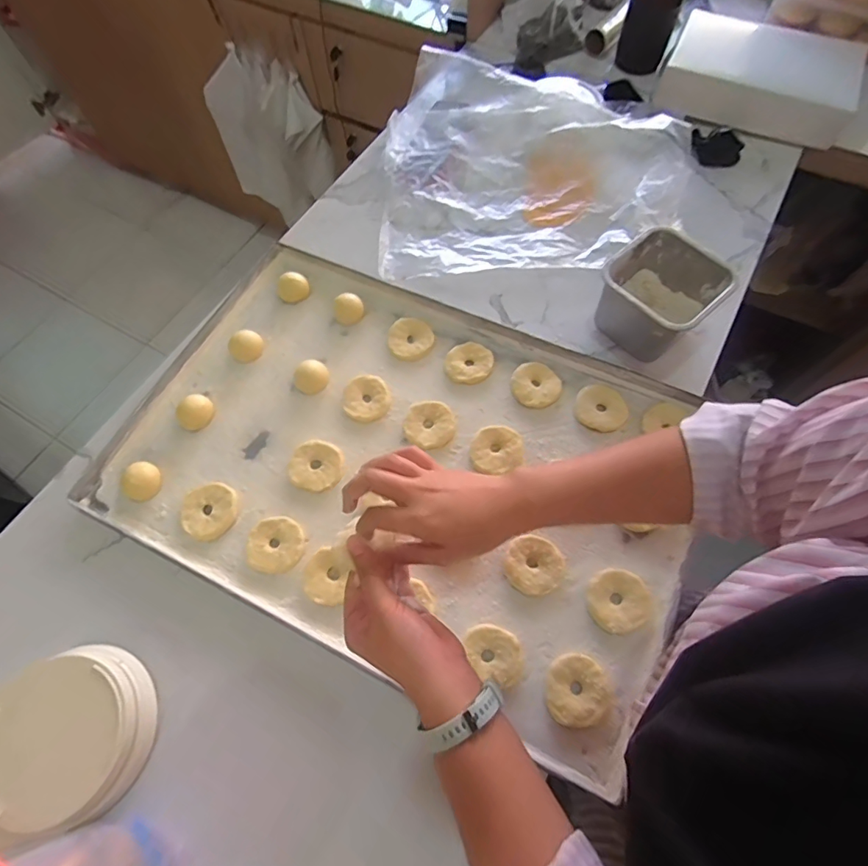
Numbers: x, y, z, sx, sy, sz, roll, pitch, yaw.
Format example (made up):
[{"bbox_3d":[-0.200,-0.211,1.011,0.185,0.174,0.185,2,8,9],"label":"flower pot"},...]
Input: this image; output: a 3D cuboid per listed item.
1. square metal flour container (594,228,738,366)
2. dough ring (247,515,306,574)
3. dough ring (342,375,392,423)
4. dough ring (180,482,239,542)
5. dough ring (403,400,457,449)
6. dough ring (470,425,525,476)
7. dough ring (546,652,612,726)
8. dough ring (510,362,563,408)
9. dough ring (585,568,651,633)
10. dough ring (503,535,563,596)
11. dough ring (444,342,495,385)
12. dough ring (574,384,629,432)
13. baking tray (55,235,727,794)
[{"bbox_3d":[0.259,-0.156,0.560,0.111,0.092,0.111,-41,71,-15],"label":"square metal flour container"},{"bbox_3d":[-0.165,0.116,0.498,0.056,0.008,0.057,0,64,0],"label":"dough ring"},{"bbox_3d":[-0.080,-0.041,0.566,0.056,0.008,0.058,0,64,0],"label":"dough ring"},{"bbox_3d":[-0.244,0.083,0.516,0.060,0.007,0.059,0,64,0],"label":"dough ring"},{"bbox_3d":[-0.004,-0.011,0.549,0.057,0.009,0.059,0,64,0],"label":"dough ring"},{"bbox_3d":[0.071,0.017,0.532,0.057,0.012,0.050,5,64,3],"label":"dough ring"},{"bbox_3d":[0.131,0.233,0.433,0.055,0.010,0.056,0,64,0],"label":"dough ring"},{"bbox_3d":[0.121,-0.057,0.564,0.054,0.010,0.057,0,64,0],"label":"dough ring"},{"bbox_3d":[0.181,0.162,0.465,0.061,0.011,0.056,0,64,0],"label":"dough ring"},{"bbox_3d":[0.100,0.133,0.479,0.056,0.010,0.056,1,64,1],"label":"dough ring"},{"bbox_3d":[0.043,-0.085,0.581,0.056,0.010,0.056,0,64,0],"label":"dough ring"},{"bbox_3d":[0.193,-0.029,0.549,0.059,0.013,0.051,32,68,15],"label":"dough ring"},{"bbox_3d":[-0.028,0.013,0.539,0.608,0.029,0.422,24,67,12],"label":"baking tray"}]

